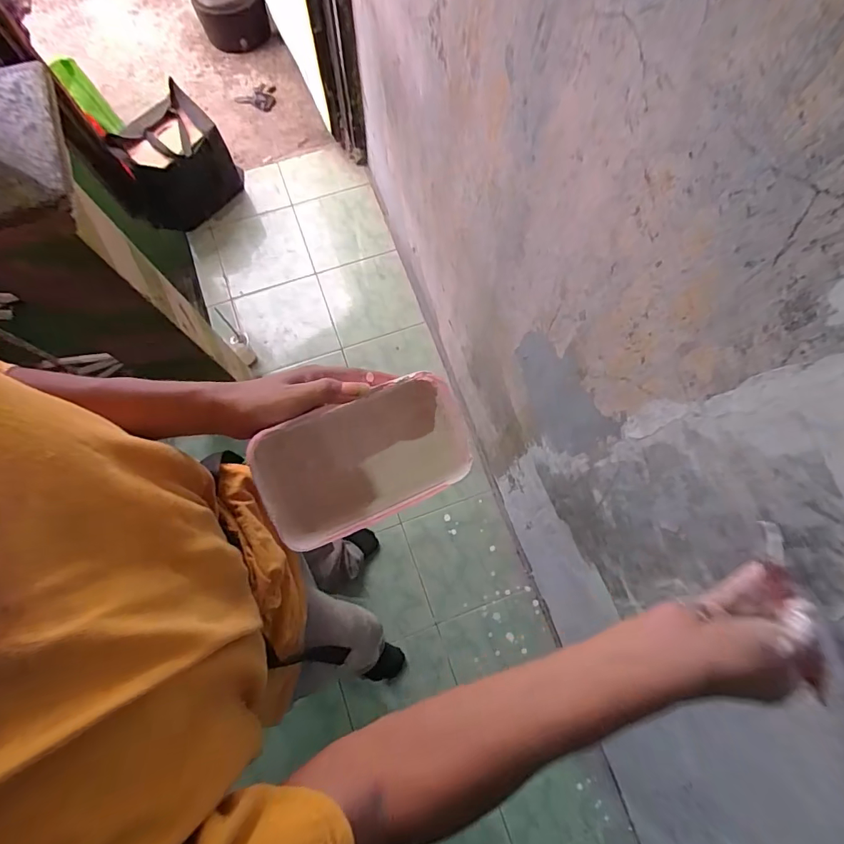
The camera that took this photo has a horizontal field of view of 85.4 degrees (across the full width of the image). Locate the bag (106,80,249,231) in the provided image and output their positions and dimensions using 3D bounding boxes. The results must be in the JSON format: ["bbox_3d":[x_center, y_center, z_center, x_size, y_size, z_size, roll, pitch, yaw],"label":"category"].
[{"bbox_3d":[-0.804,-0.835,1.526,0.358,0.306,0.185,-33,77,-10],"label":"bag"}]

